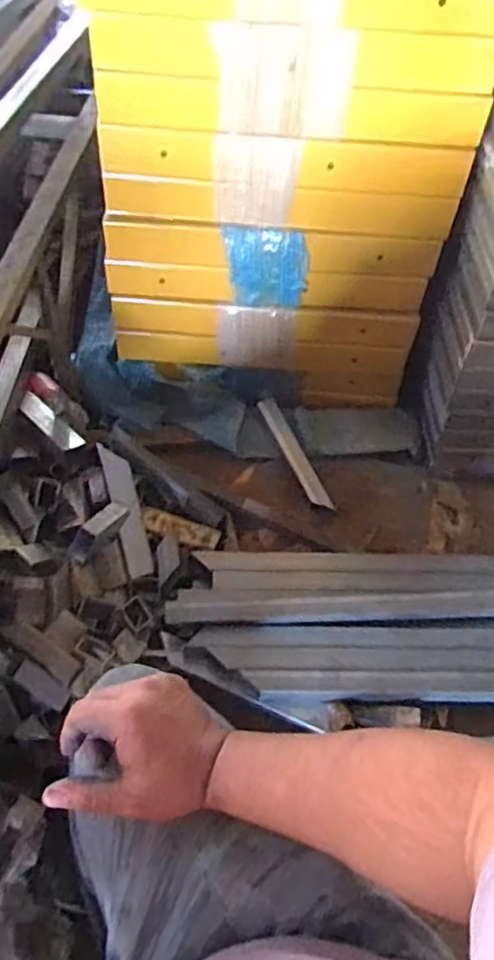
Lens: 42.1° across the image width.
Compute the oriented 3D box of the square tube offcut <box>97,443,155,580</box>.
[{"bbox_3d":[-0.237,0.046,1.250,0.054,0.039,0.300,-14,69,-14],"label":"square tube offcut"}]

